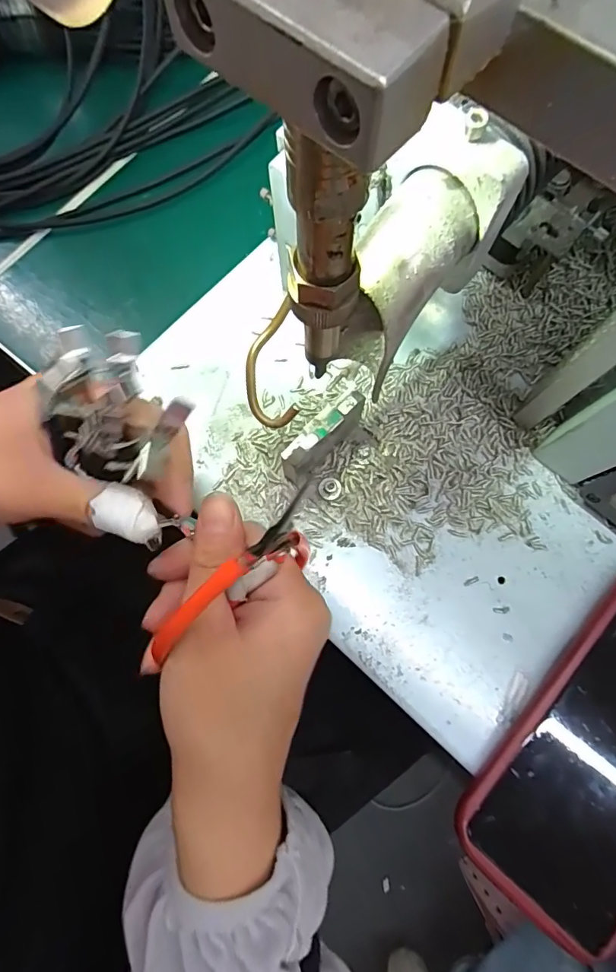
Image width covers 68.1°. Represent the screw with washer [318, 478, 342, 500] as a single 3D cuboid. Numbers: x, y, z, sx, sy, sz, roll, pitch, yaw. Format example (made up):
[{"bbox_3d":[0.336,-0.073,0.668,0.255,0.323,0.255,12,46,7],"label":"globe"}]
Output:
[{"bbox_3d":[0.012,0.001,0.247,0.012,0.004,0.012,-16,78,-6],"label":"screw with washer"}]

